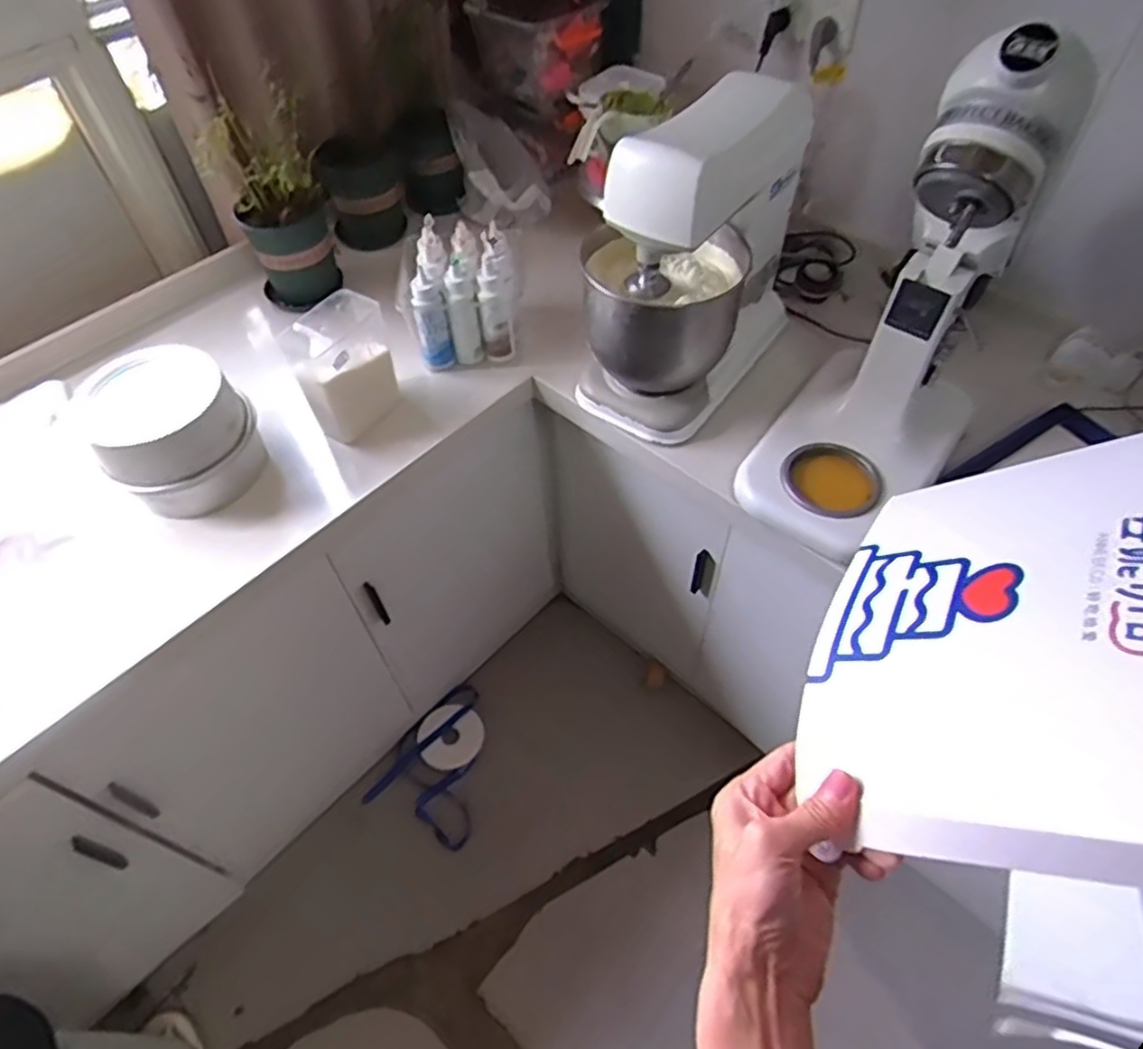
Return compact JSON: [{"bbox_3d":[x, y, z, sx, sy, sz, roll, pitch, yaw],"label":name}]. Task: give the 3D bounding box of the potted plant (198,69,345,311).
[{"bbox_3d":[-0.509,-0.573,1.219,0.156,0.356,0.172,-13,54,-8],"label":"potted plant"}]

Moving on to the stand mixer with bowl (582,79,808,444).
[{"bbox_3d":[0.168,-0.386,1.023,0.234,0.390,0.357,21,57,17],"label":"stand mixer with bowl"}]

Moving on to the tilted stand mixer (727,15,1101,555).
[{"bbox_3d":[0.413,-0.263,0.856,0.234,0.522,0.398,33,61,24],"label":"tilted stand mixer"}]

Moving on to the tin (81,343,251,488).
[{"bbox_3d":[-0.567,-0.160,0.987,0.193,0.088,0.204,-35,59,-22],"label":"tin"}]

